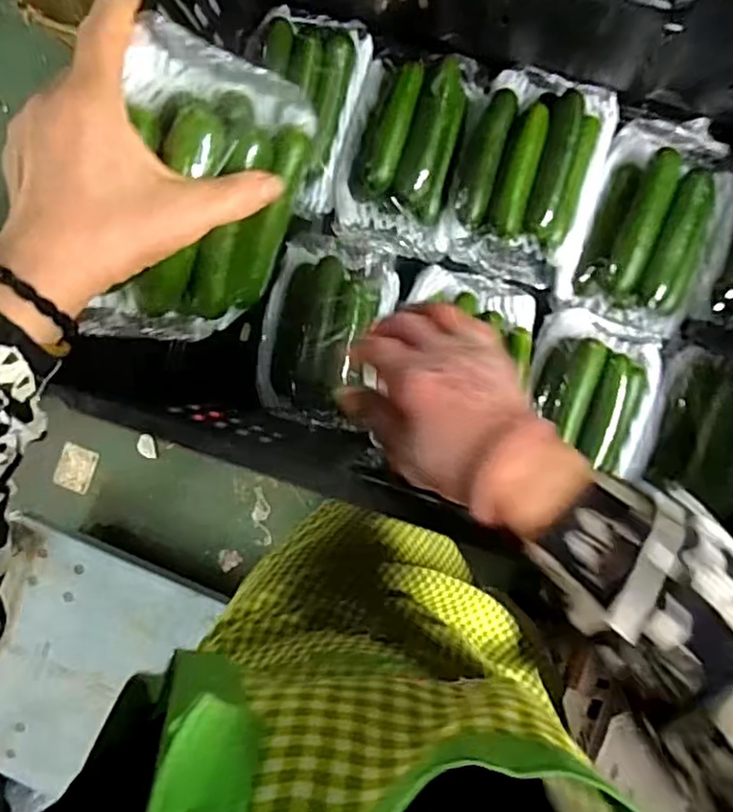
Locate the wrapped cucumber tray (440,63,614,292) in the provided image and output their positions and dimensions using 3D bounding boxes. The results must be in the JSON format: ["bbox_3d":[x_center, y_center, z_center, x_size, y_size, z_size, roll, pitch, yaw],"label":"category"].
[{"bbox_3d":[0.142,-0.208,0.568,0.122,0.048,0.178,19,94,6],"label":"wrapped cucumber tray"}]

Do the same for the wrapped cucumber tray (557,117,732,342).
[{"bbox_3d":[0.253,-0.161,0.553,0.124,0.046,0.186,21,94,6],"label":"wrapped cucumber tray"}]

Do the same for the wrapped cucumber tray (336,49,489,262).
[{"bbox_3d":[0.036,-0.234,0.581,0.116,0.053,0.180,14,93,6],"label":"wrapped cucumber tray"}]

